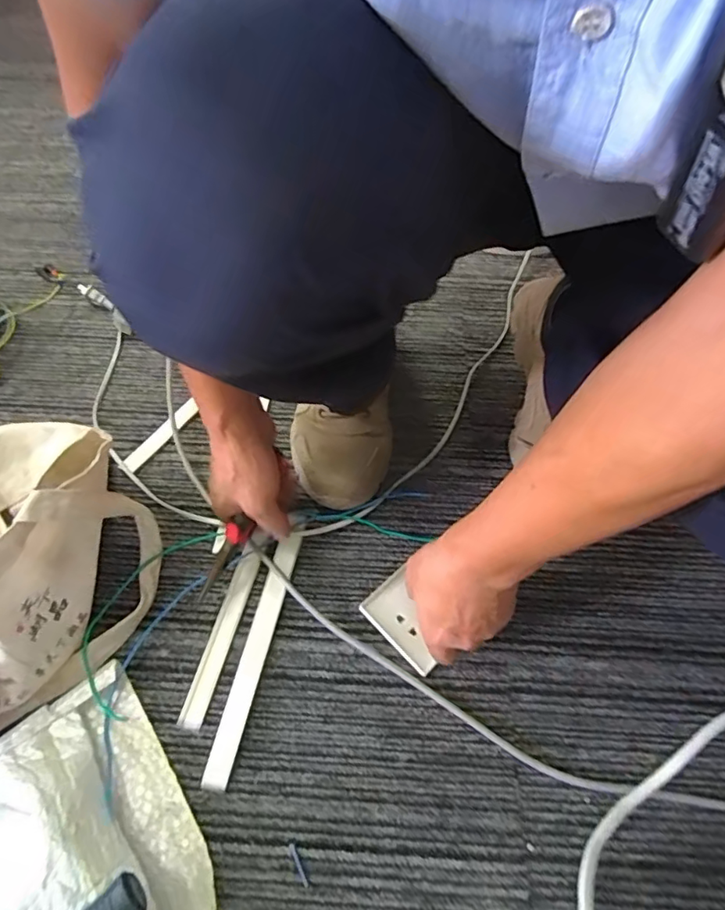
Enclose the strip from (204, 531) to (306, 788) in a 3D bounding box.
[{"bbox_3d":[-0.097,0.177,0.496,0.022,0.011,0.225,10,56,6],"label":"strip"}]

